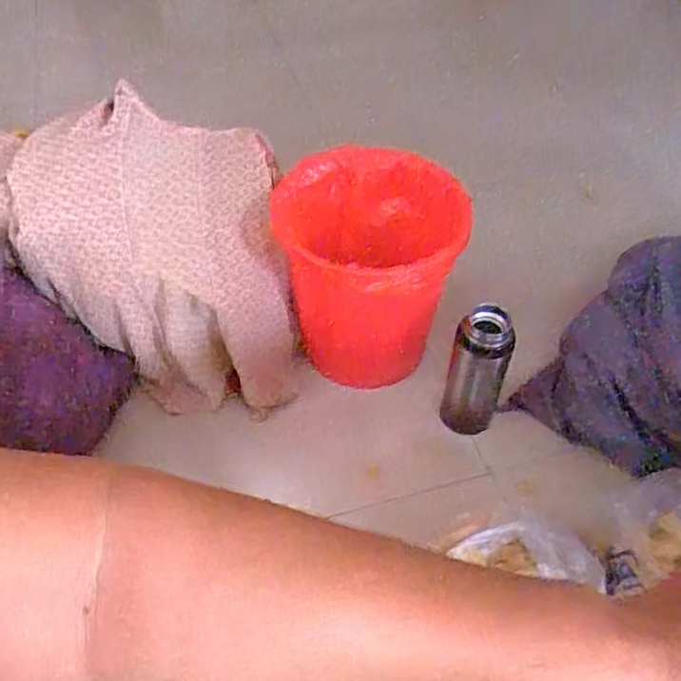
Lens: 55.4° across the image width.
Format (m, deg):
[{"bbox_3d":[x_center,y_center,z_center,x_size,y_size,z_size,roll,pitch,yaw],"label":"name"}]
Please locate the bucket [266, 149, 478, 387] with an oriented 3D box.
[{"bbox_3d":[0.039,-0.098,0.911,0.257,0.233,0.227,5,50,4],"label":"bucket"}]

